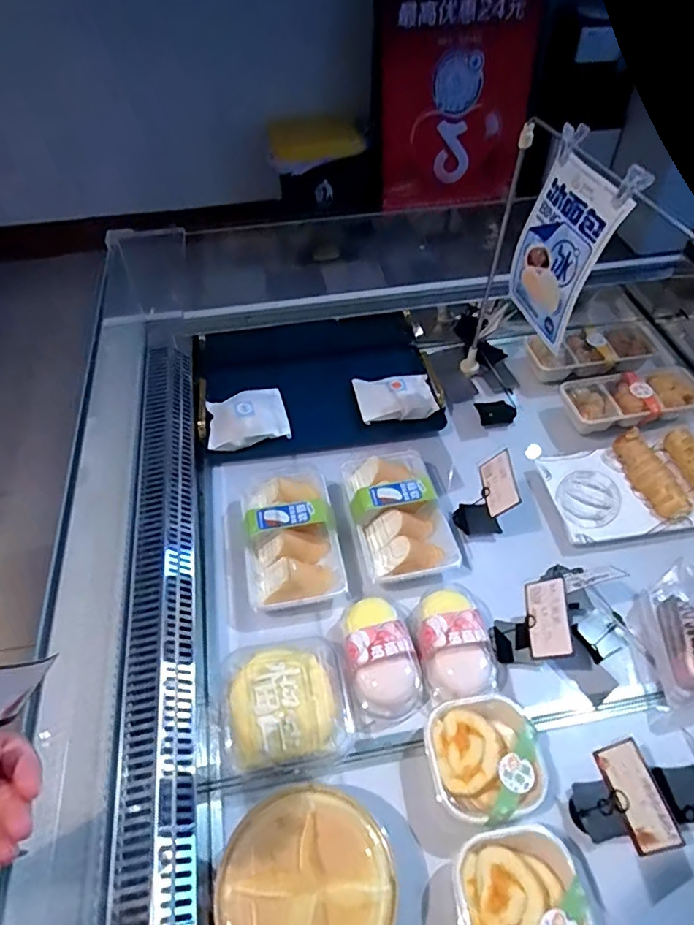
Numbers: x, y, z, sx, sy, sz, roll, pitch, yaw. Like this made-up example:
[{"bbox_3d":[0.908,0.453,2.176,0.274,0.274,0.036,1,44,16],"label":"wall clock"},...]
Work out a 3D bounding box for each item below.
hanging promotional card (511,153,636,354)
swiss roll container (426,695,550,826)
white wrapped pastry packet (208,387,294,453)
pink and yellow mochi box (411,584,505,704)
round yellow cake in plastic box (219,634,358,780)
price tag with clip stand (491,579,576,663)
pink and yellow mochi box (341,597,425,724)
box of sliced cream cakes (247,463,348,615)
[{"bbox_3d":[0.263,-0.257,0.703,0.050,0.191,0.144,-5,47,-7],"label":"hanging promotional card"},{"bbox_3d":[0.147,0.315,0.599,0.120,0.063,0.116,-11,51,-8],"label":"swiss roll container"},{"bbox_3d":[-0.161,-0.071,0.923,0.129,0.046,0.106,-7,50,-5],"label":"white wrapped pastry packet"},{"bbox_3d":[0.136,0.211,0.692,0.099,0.070,0.146,-7,50,-5],"label":"pink and yellow mochi box"},{"bbox_3d":[-0.074,0.273,0.639,0.150,0.049,0.135,-10,51,-8],"label":"round yellow cake in plastic box"},{"bbox_3d":[0.211,0.197,0.663,0.066,0.103,0.088,2,50,2],"label":"price tag with clip stand"},{"bbox_3d":[0.041,0.227,0.670,0.086,0.056,0.139,-15,52,-12],"label":"pink and yellow mochi box"},{"bbox_3d":[-0.083,0.092,0.776,0.134,0.071,0.205,-11,51,-8],"label":"box of sliced cream cakes"}]

